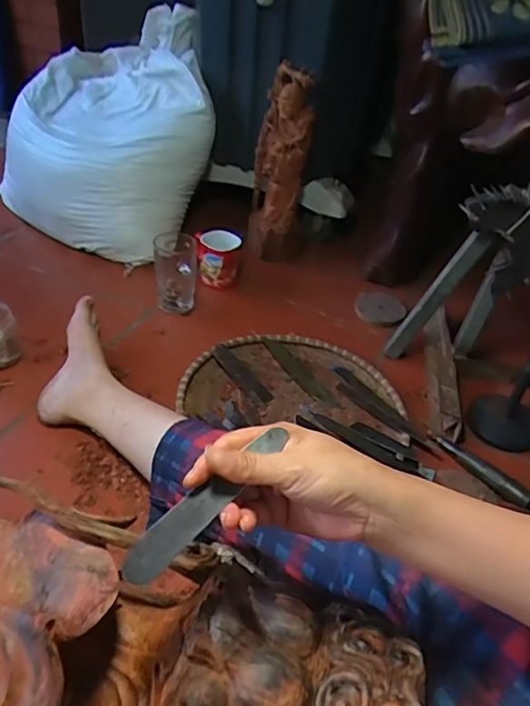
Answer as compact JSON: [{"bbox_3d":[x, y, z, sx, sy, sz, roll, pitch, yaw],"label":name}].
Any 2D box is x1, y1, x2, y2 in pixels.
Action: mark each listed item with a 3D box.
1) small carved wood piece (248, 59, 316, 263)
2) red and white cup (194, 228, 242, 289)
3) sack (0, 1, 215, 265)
[{"bbox_3d":[0.033,-0.375,1.127,0.110,0.361,0.114,6,38,-1],"label":"small carved wood piece"},{"bbox_3d":[-0.093,-0.193,1.087,0.089,0.100,0.100,2,38,-5],"label":"red and white cup"},{"bbox_3d":[-0.344,-0.466,1.179,0.416,0.357,0.480,-11,41,-20],"label":"sack"}]

